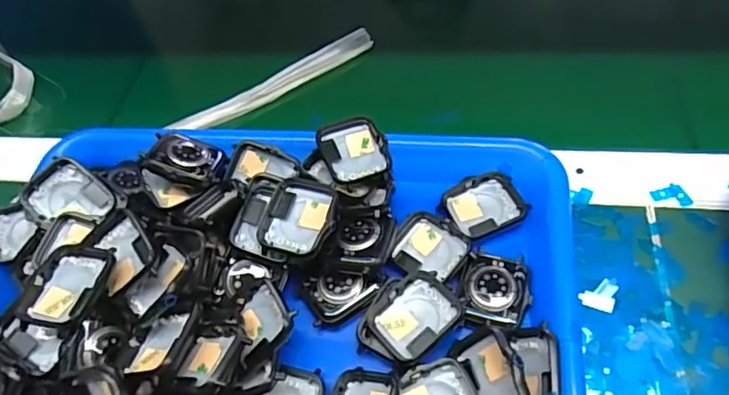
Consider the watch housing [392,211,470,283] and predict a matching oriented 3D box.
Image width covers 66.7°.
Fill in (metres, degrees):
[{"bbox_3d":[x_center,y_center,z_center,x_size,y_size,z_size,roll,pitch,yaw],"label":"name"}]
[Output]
[{"bbox_3d":[0.037,0.029,0.316,0.039,0.015,0.034,29,64,25],"label":"watch housing"}]

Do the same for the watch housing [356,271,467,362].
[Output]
[{"bbox_3d":[0.023,0.061,0.284,0.050,0.011,0.040,-40,60,-19],"label":"watch housing"}]

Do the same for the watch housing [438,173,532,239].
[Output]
[{"bbox_3d":[0.070,0.005,0.329,0.044,0.009,0.035,-23,56,-8],"label":"watch housing"}]

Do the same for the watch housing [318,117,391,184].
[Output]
[{"bbox_3d":[-0.006,-0.027,0.329,0.037,0.012,0.040,-24,56,-8],"label":"watch housing"}]

